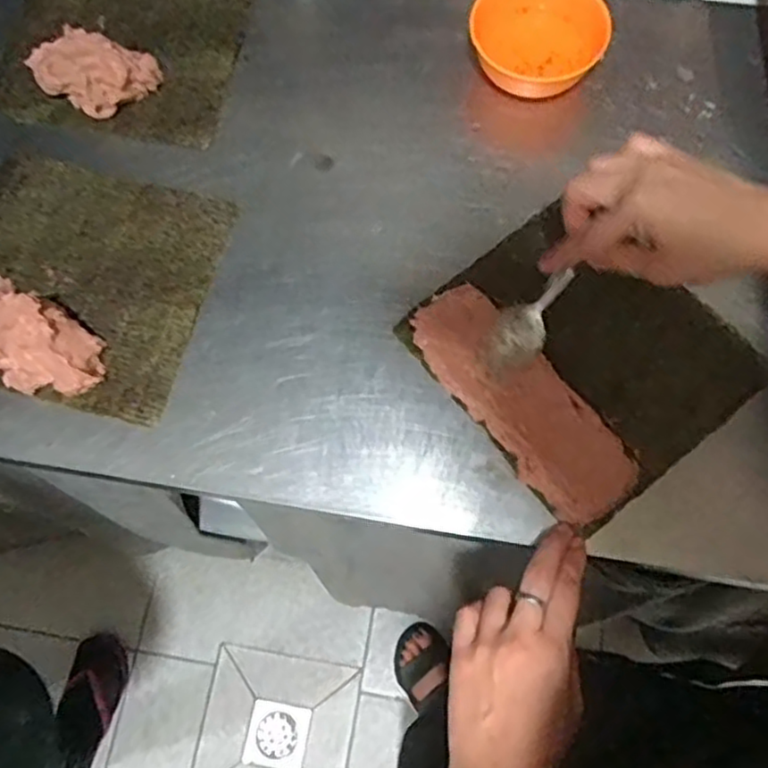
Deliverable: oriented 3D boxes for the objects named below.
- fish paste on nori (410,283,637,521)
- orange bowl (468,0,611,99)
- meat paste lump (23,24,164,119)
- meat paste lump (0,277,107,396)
[{"bbox_3d":[0.094,0.010,0.484,0.063,0.018,0.184,-37,75,-11],"label":"fish paste on nori"},{"bbox_3d":[0.121,-0.277,0.556,0.105,0.044,0.091,16,72,6],"label":"orange bowl"},{"bbox_3d":[-0.241,-0.261,0.572,0.097,0.033,0.067,27,74,10],"label":"meat paste lump"},{"bbox_3d":[-0.254,-0.031,0.491,0.111,0.036,0.060,31,74,11],"label":"meat paste lump"}]

